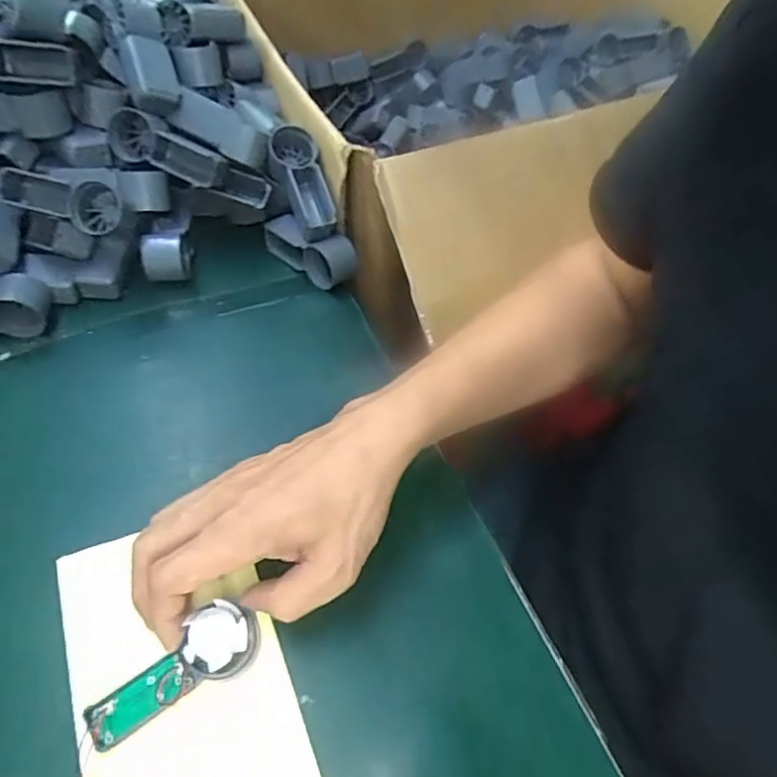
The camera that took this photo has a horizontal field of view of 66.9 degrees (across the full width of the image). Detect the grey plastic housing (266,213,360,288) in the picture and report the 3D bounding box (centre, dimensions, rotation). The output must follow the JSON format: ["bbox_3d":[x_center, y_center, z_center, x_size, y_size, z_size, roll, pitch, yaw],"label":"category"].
[{"bbox_3d":[-0.070,-0.123,0.517,0.092,0.039,0.036,39,60,23],"label":"grey plastic housing"}]

